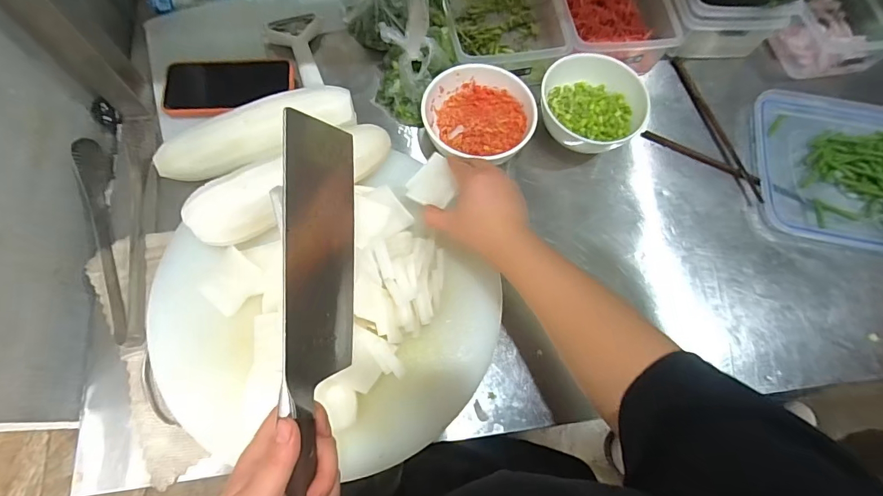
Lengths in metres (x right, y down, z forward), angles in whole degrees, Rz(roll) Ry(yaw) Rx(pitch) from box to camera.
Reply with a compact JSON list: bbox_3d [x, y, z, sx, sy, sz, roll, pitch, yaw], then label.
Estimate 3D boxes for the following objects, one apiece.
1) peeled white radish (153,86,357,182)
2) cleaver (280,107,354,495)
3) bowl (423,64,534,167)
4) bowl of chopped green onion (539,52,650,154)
[{"bbox_3d":[-0.220,-0.132,0.536,0.233,0.058,0.066,-24,73,-11],"label":"peeled white radish"},{"bbox_3d":[-0.093,0.057,0.317,0.026,0.097,0.294,1,86,18],"label":"cleaver"},{"bbox_3d":[0.045,-0.158,0.548,0.130,0.076,0.129,1,70,-2],"label":"bowl"},{"bbox_3d":[0.197,-0.190,0.567,0.129,0.071,0.135,1,70,-2],"label":"bowl of chopped green onion"}]

